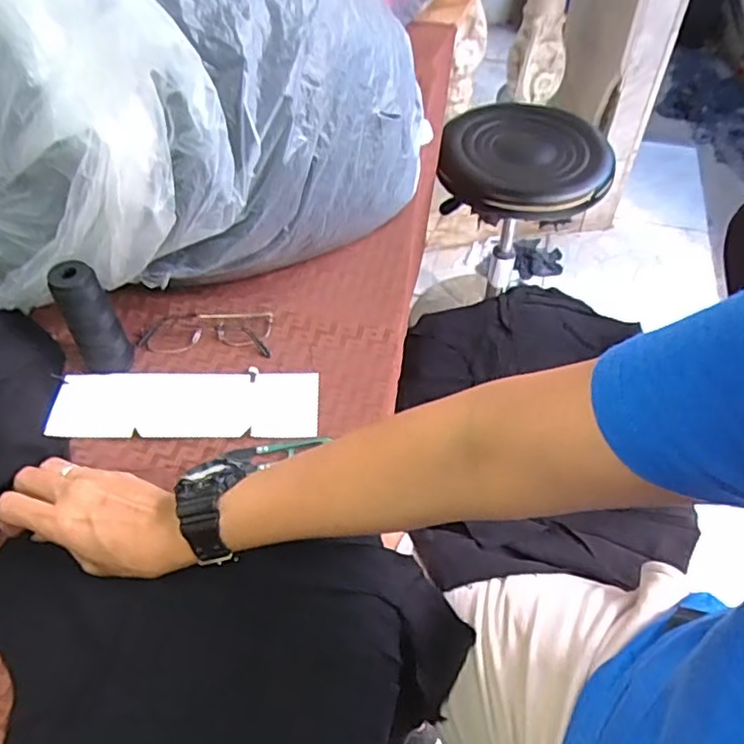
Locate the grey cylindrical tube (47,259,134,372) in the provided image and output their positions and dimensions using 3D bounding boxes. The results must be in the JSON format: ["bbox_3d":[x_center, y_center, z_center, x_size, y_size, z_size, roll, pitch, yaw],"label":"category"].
[{"bbox_3d":[-0.245,-0.043,0.536,0.033,0.115,0.032,-6,52,-4],"label":"grey cylindrical tube"}]

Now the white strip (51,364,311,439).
[{"bbox_3d":[-0.167,0.028,0.555,0.233,0.008,0.069,1,56,-1],"label":"white strip"}]

